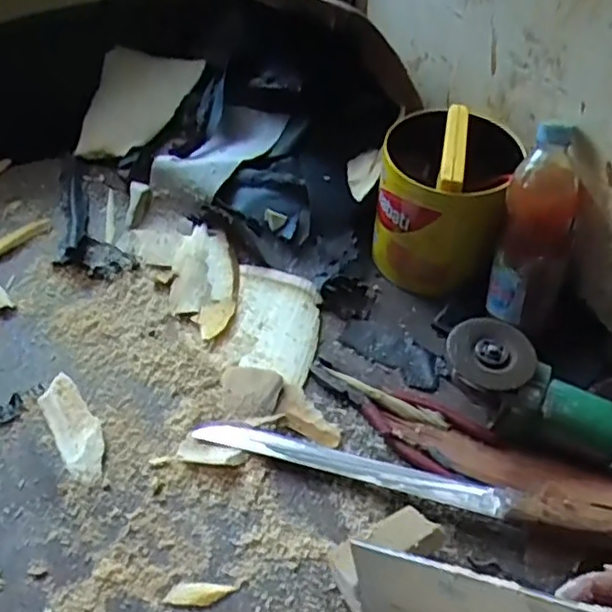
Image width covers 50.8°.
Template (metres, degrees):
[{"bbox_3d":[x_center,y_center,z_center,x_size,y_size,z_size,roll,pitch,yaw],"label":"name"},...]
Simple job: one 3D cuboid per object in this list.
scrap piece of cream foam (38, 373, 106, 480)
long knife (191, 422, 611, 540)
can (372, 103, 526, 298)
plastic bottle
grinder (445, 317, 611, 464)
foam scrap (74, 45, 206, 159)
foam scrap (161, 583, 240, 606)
[{"bbox_3d":[-0.228,0.119,0.637,0.042,0.009,0.122,-27,55,-20],"label":"scrap piece of cream foam"},{"bbox_3d":[0.105,0.158,0.590,0.432,0.041,0.035,12,52,10],"label":"long knife"},{"bbox_3d":[0.155,-0.119,0.743,0.138,0.177,0.141,0,50,1],"label":"can"},{"bbox_3d":[0.233,-0.075,0.650,0.071,0.204,0.058,5,22,5],"label":"plastic bottle"},{"bbox_3d":[0.258,0.099,0.606,0.264,0.084,0.076,20,54,17],"label":"grinder"},{"bbox_3d":[-0.260,-0.300,0.949,0.147,0.036,0.204,18,74,20],"label":"foam scrap"},{"bbox_3d":[-0.088,0.240,0.538,0.057,0.004,0.018,1,50,2],"label":"foam scrap"}]

